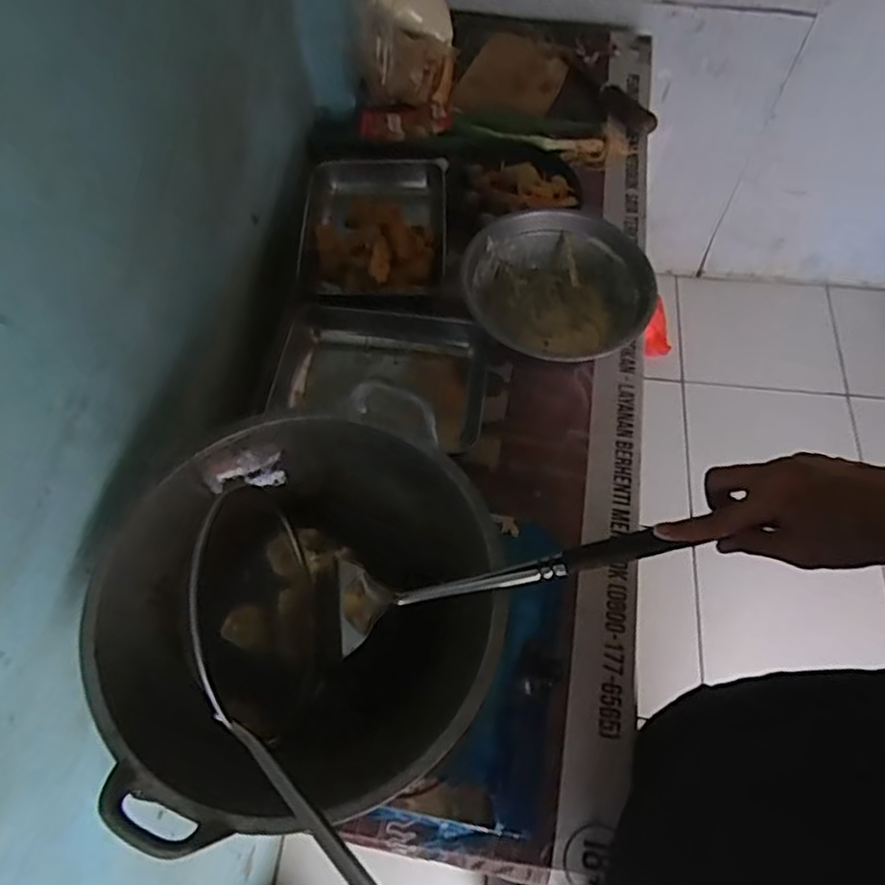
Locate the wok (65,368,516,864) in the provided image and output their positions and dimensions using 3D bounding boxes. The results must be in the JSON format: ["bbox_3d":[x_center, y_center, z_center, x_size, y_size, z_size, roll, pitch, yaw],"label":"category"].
[{"bbox_3d":[-0.117,0.135,0.563,0.324,0.109,0.310,0,62,0],"label":"wok"}]

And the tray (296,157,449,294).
[{"bbox_3d":[-0.101,-0.302,0.965,0.203,0.055,0.260,1,62,1],"label":"tray"}]

